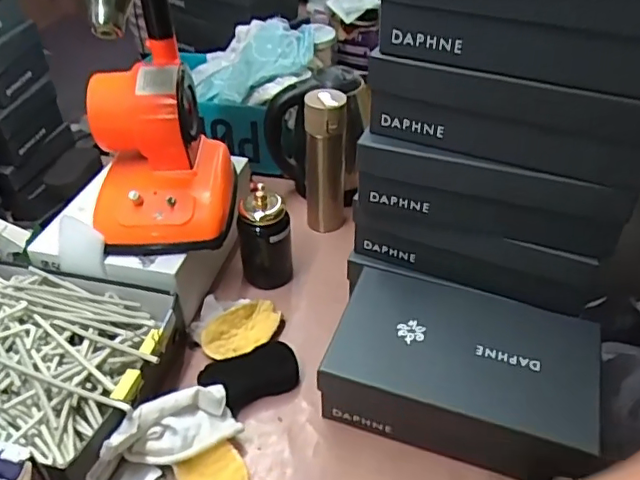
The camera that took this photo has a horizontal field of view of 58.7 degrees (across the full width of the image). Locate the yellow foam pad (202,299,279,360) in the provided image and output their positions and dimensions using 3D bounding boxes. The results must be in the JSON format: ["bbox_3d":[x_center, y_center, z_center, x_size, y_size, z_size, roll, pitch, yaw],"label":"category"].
[{"bbox_3d":[-0.105,0.121,0.801,0.068,0.040,0.123,31,49,31],"label":"yellow foam pad"}]

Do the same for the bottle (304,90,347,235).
[{"bbox_3d":[0.009,-0.122,0.930,0.064,0.238,0.057,4,40,5],"label":"bottle"}]

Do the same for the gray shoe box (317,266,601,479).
[{"bbox_3d":[0.166,0.159,0.696,0.283,0.114,0.178,14,42,16],"label":"gray shoe box"}]

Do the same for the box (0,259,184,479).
[{"bbox_3d":[-0.363,0.150,0.705,0.334,0.099,0.263,10,41,12],"label":"box"}]

